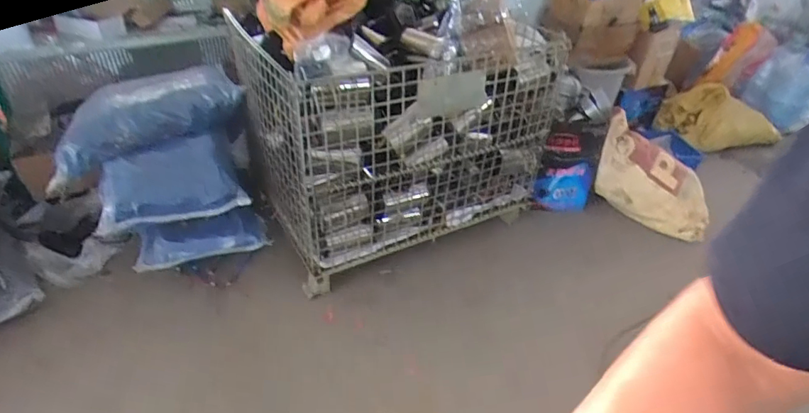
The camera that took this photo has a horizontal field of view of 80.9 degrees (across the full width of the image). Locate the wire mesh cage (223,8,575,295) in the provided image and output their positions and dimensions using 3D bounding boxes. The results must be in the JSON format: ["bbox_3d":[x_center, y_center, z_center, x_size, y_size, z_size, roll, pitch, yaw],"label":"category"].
[{"bbox_3d":[-0.014,-0.314,1.778,1.005,0.738,0.572,-15,41,-23],"label":"wire mesh cage"}]

